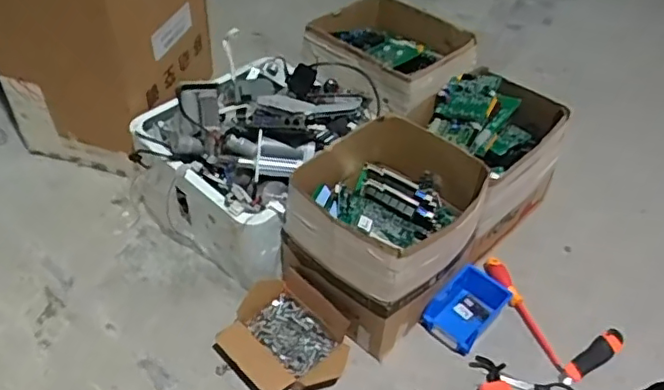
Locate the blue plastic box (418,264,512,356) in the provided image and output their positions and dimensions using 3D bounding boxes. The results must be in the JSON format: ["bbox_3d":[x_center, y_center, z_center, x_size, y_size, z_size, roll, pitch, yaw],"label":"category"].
[{"bbox_3d":[0.244,0.208,1.083,0.104,0.063,0.146,35,52,29],"label":"blue plastic box"}]

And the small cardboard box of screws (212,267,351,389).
[{"bbox_3d":[-0.079,0.243,0.999,0.212,0.080,0.179,34,52,28],"label":"small cardboard box of screws"}]

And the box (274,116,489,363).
[{"bbox_3d":[0.097,0.053,1.043,0.264,0.248,0.297,33,51,27],"label":"box"}]

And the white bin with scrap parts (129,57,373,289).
[{"bbox_3d":[-0.154,-0.091,1.175,0.365,0.284,0.363,31,50,26],"label":"white bin with scrap parts"}]

